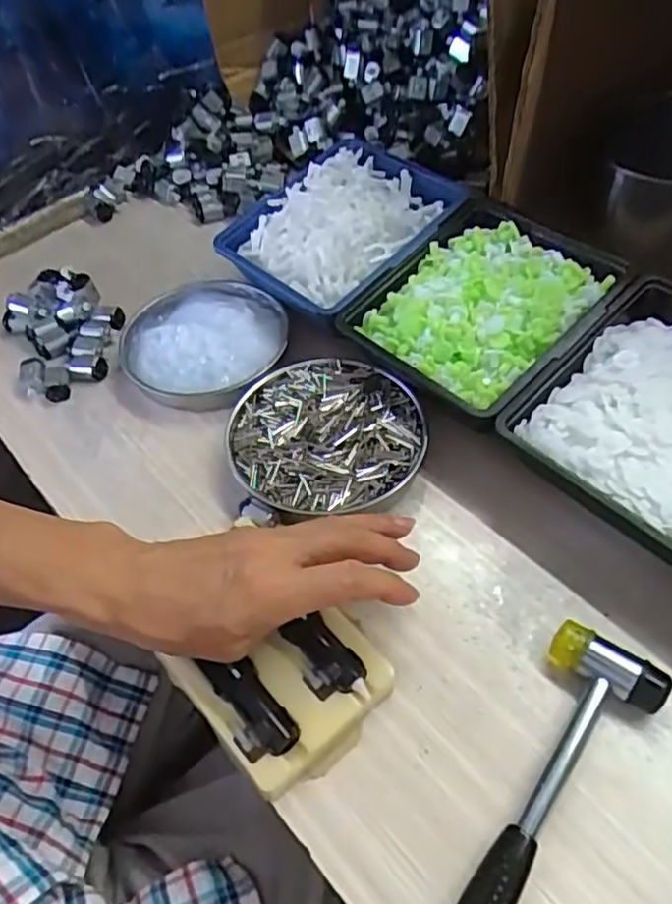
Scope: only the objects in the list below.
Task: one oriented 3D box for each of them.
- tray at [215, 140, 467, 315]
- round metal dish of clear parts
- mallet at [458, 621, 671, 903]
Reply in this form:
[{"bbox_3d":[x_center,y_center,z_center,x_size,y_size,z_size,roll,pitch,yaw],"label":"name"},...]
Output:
[{"bbox_3d":[0.003,-0.183,0.560,0.150,0.053,0.165,35,63,28],"label":"tray"},{"bbox_3d":[-0.107,-0.093,0.551,0.130,0.022,0.131,-3,52,4],"label":"round metal dish of clear parts"},{"bbox_3d":[0.083,0.188,0.313,0.055,0.020,0.235,27,59,24],"label":"mallet"}]

